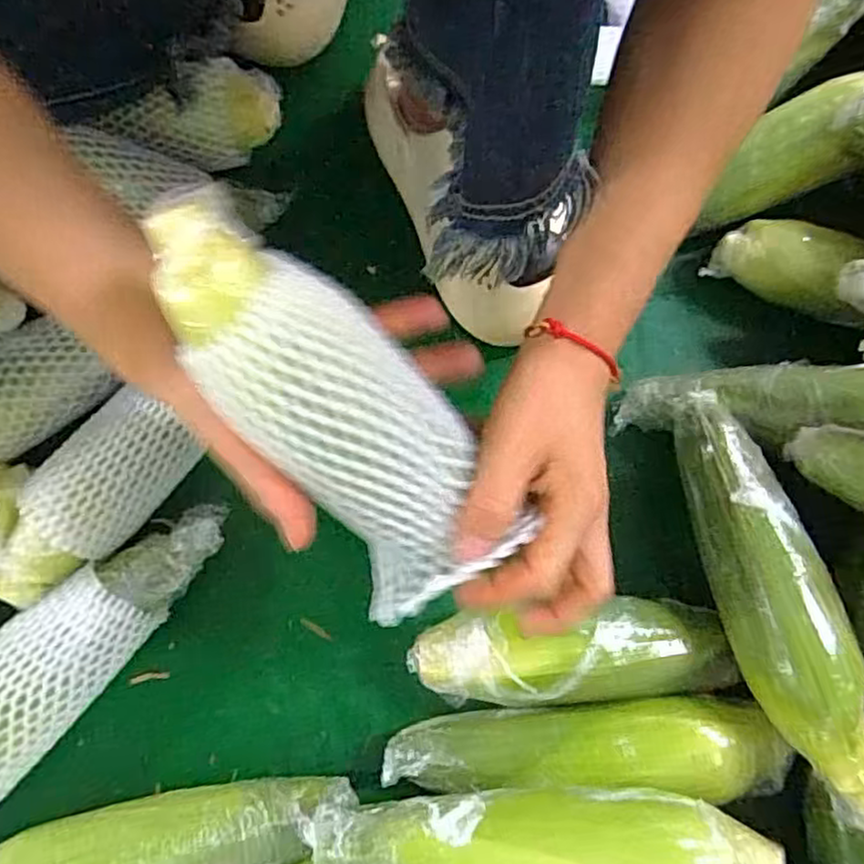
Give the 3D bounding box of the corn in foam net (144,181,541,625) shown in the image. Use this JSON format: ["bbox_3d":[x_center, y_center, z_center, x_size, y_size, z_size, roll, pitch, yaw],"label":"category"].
[{"bbox_3d":[-0.041,-0.012,0.294,0.074,0.048,0.188,-39,109,-10],"label":"corn in foam net"}]

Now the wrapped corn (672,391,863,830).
[{"bbox_3d":[0.197,0.091,0.405,0.053,0.046,0.236,-11,74,-3],"label":"wrapped corn"}]

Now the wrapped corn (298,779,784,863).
[{"bbox_3d":[0.054,0.219,0.370,0.235,0.054,0.059,2,74,1],"label":"wrapped corn"}]

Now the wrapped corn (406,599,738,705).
[{"bbox_3d":[0.082,0.132,0.429,0.188,0.043,0.063,-5,74,-1],"label":"wrapped corn"}]

